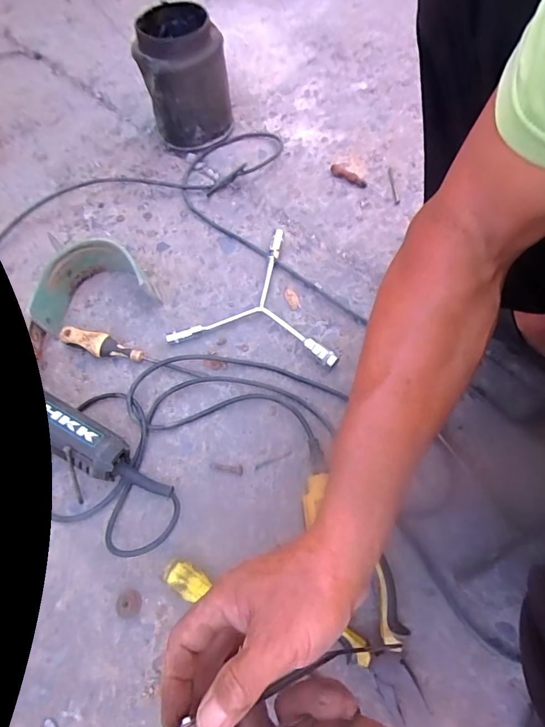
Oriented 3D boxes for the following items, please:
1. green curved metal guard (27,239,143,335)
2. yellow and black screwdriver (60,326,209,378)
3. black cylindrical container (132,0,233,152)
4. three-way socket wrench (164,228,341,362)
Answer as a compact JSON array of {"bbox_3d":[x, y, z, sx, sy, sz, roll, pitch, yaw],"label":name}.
[{"bbox_3d":[-0.263,-0.109,0.582,0.153,0.066,0.099,-24,66,-8],"label":"green curved metal guard"},{"bbox_3d":[-0.188,-0.011,0.551,0.201,0.031,0.030,17,67,11],"label":"yellow and black screwdriver"},{"bbox_3d":[-0.146,-0.466,0.688,0.119,0.170,0.115,-1,65,3],"label":"black cylindrical container"},{"bbox_3d":[-0.015,-0.103,0.585,0.226,0.027,0.196,8,66,7],"label":"three-way socket wrench"}]

